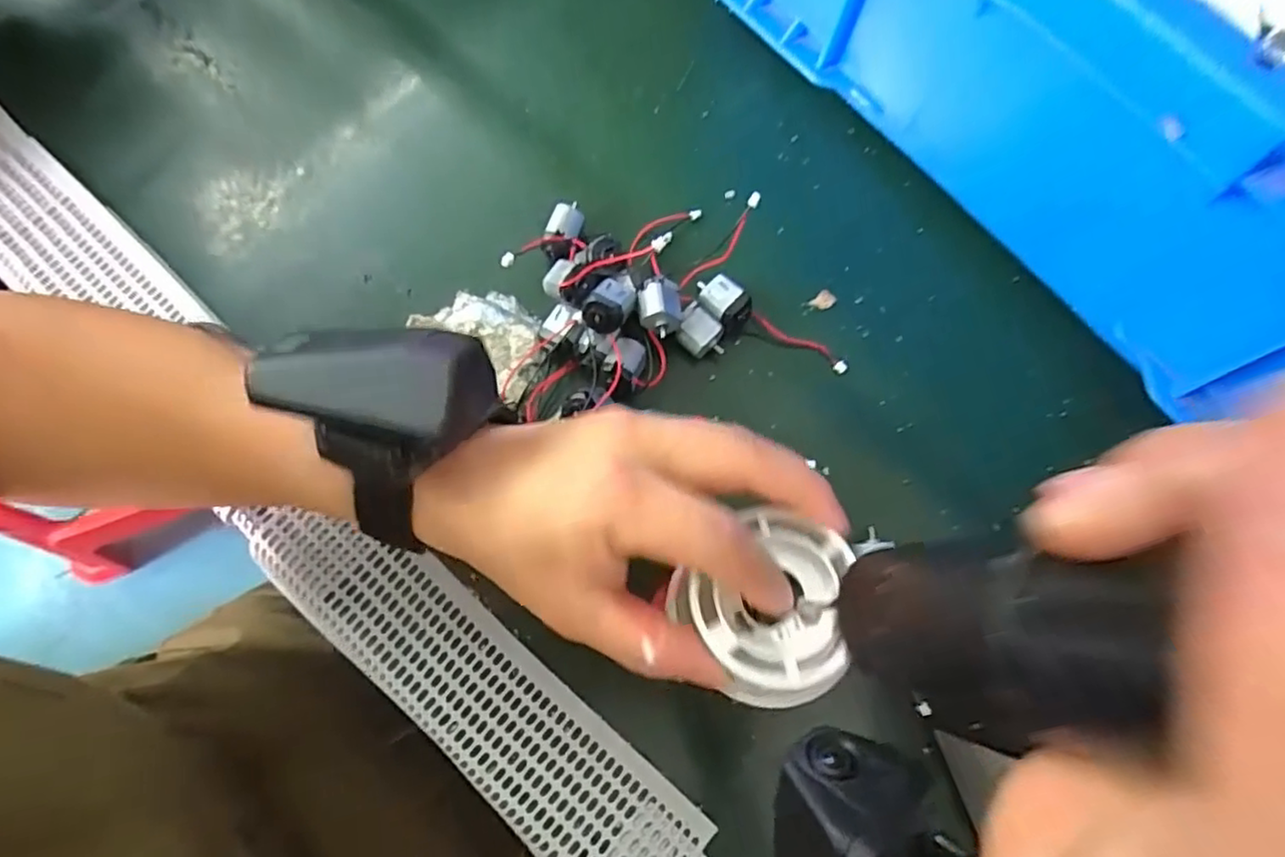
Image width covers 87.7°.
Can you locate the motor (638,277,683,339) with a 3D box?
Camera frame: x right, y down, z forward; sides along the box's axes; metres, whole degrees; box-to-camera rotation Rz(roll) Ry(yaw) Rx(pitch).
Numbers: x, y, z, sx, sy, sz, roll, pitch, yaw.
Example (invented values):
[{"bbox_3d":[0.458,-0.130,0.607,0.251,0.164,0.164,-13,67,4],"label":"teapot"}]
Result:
[{"bbox_3d":[0.008,-0.055,0.303,0.020,0.014,0.024,-4,72,-4],"label":"motor"}]

